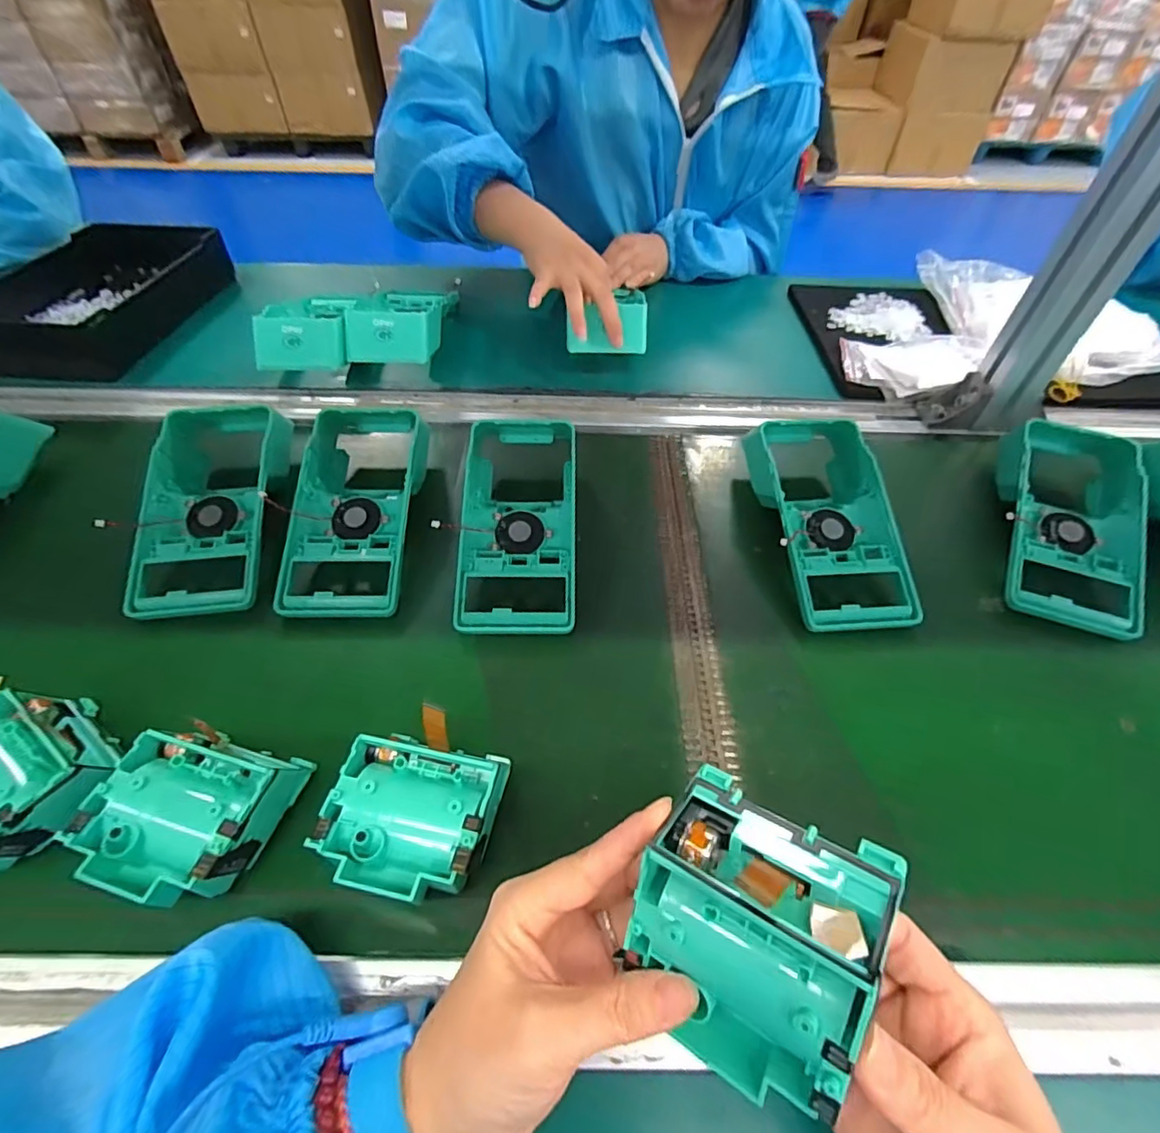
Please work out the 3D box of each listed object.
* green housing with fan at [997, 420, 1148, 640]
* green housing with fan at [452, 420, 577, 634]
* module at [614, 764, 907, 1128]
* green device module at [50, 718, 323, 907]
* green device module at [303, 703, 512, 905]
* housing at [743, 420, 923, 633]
[{"bbox_3d":[0.365,-0.030,0.415,0.086,0.061,0.169,17,49,12],"label":"green housing with fan"},{"bbox_3d":[-0.044,-0.040,0.413,0.086,0.055,0.191,1,48,-2],"label":"green housing with fan"},{"bbox_3d":[0.058,0.128,0.191,0.075,0.083,0.047,16,18,33],"label":"module"},{"bbox_3d":[-0.192,0.122,0.278,0.075,0.045,0.077,14,49,9],"label":"green device module"},{"bbox_3d":[-0.080,0.121,0.279,0.078,0.040,0.080,10,48,6],"label":"green device module"},{"bbox_3d":[0.186,-0.038,0.414,0.095,0.054,0.177,-3,48,-6],"label":"housing"}]

